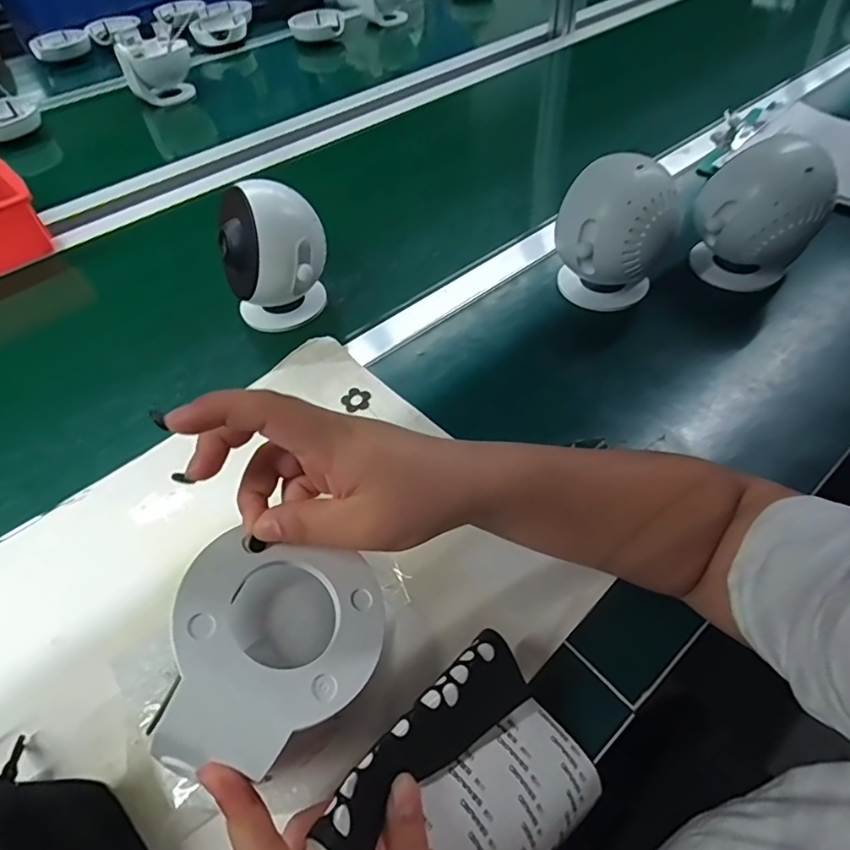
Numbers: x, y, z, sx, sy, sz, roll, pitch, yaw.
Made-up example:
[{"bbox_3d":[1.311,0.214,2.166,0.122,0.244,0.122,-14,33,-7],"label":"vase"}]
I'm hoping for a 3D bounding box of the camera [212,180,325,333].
[{"bbox_3d":[-0.151,-0.163,0.537,0.100,0.140,0.086,-7,51,-1],"label":"camera"}]

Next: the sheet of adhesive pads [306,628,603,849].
[{"bbox_3d":[0.024,0.184,0.261,0.144,0.034,0.117,-21,92,-39],"label":"sheet of adhesive pads"}]

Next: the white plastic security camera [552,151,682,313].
[{"bbox_3d":[0.184,-0.182,0.522,0.107,0.132,0.085,20,54,18],"label":"white plastic security camera"}]

